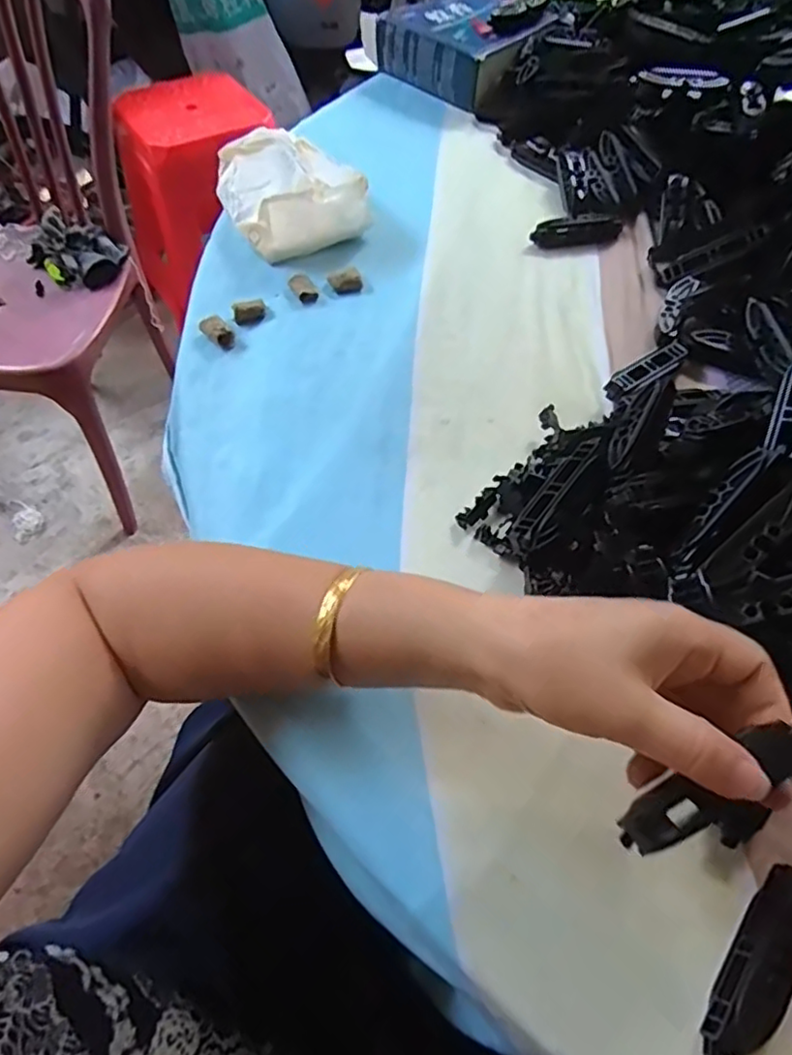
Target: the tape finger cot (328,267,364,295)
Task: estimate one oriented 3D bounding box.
[{"bbox_3d":[-0.039,-0.190,0.487,0.023,0.009,0.020,-15,60,-10],"label":"tape finger cot"}]

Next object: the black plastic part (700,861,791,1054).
[{"bbox_3d":[0.148,0.176,0.253,0.020,0.018,0.079,33,63,18],"label":"black plastic part"}]

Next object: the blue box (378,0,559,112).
[{"bbox_3d":[0.076,-0.517,0.672,0.145,0.048,0.144,35,64,19],"label":"blue box"}]

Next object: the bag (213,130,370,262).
[{"bbox_3d":[-0.092,-0.291,0.531,0.108,0.045,0.148,-17,60,-11],"label":"bag"}]

